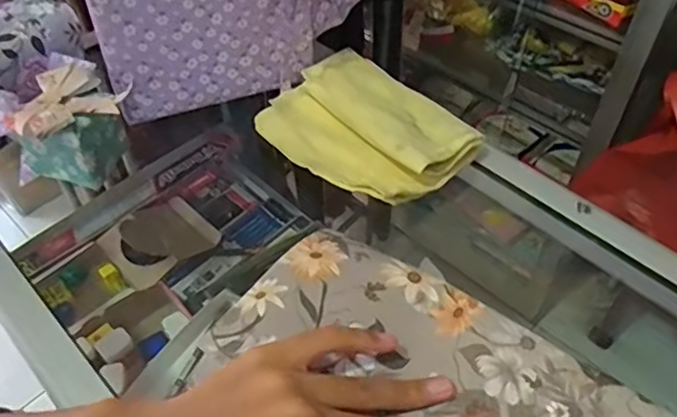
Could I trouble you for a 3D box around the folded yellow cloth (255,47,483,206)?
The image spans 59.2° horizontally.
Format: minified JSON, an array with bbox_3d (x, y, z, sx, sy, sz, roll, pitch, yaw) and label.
[{"bbox_3d":[0.020,-0.072,0.513,0.129,0.027,0.172,-34,56,-24],"label":"folded yellow cloth"}]

